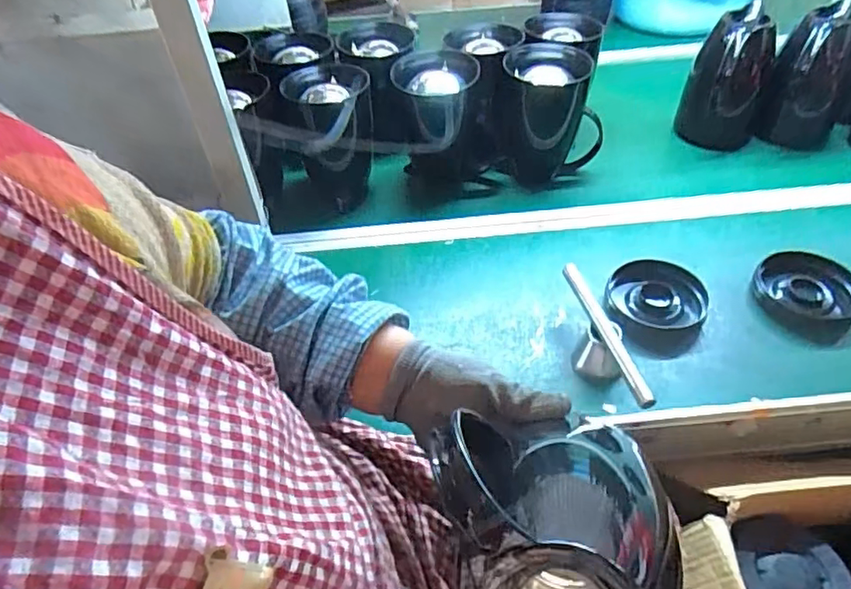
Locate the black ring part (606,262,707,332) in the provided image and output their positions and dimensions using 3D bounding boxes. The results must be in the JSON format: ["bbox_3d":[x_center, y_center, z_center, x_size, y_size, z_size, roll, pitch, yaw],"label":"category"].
[{"bbox_3d":[0.293,0.001,0.726,0.116,0.033,0.092,18,48,19],"label":"black ring part"}]

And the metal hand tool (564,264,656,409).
[{"bbox_3d":[0.196,0.063,0.655,0.046,0.065,0.192,-7,44,-5],"label":"metal hand tool"}]

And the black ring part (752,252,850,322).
[{"bbox_3d":[0.499,-0.014,0.745,0.119,0.030,0.119,33,54,30],"label":"black ring part"}]

